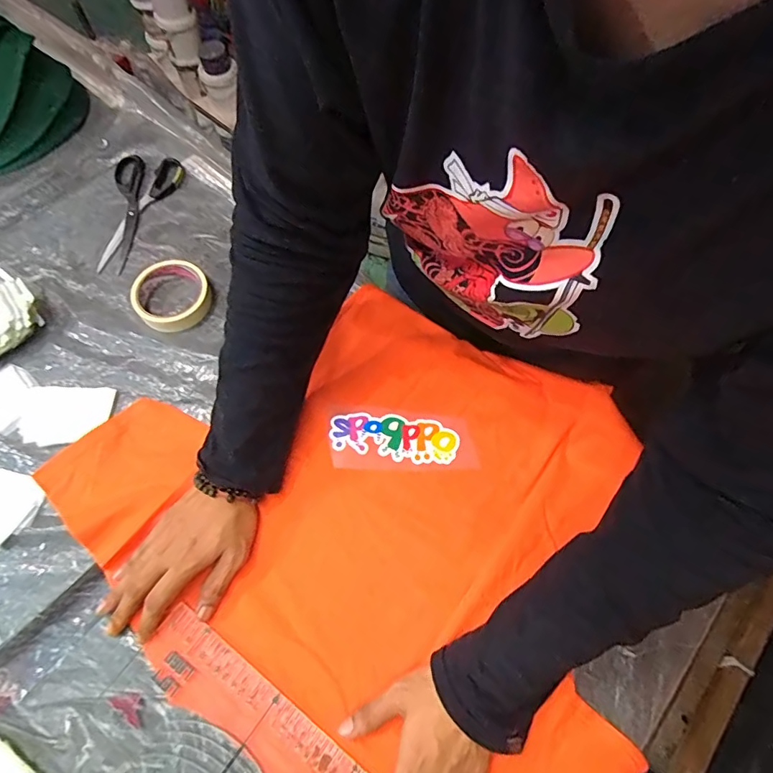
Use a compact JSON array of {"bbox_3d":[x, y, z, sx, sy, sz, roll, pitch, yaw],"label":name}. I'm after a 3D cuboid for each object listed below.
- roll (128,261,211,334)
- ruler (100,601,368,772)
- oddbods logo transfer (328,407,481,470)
[{"bbox_3d":[-0.270,-0.114,0.588,0.086,0.030,0.088,0,66,-1],"label":"roll"},{"bbox_3d":[-0.127,0.316,0.417,0.251,0.008,0.093,33,72,13],"label":"ruler"},{"bbox_3d":[0.017,0.058,0.530,0.161,0.006,0.069,1,66,-1],"label":"oddbods logo transfer"}]

